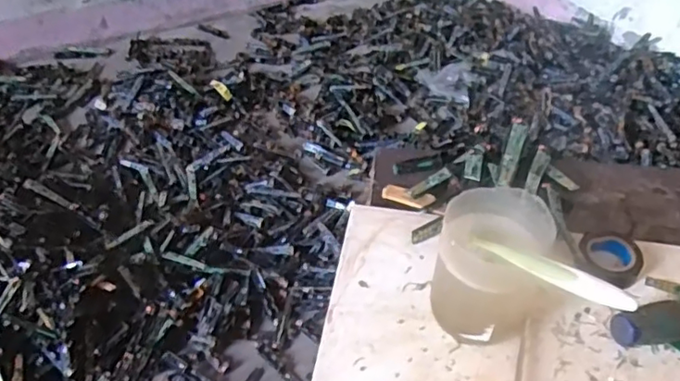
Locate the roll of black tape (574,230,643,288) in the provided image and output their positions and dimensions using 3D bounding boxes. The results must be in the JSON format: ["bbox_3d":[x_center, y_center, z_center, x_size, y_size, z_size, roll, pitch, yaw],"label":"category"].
[{"bbox_3d":[0.231,0.059,0.511,0.050,0.029,0.050,1,43,-1],"label":"roll of black tape"}]

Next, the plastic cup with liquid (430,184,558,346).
[{"bbox_3d":[0.111,0.060,0.446,0.074,0.112,0.077,1,43,-1],"label":"plastic cup with liquid"}]

